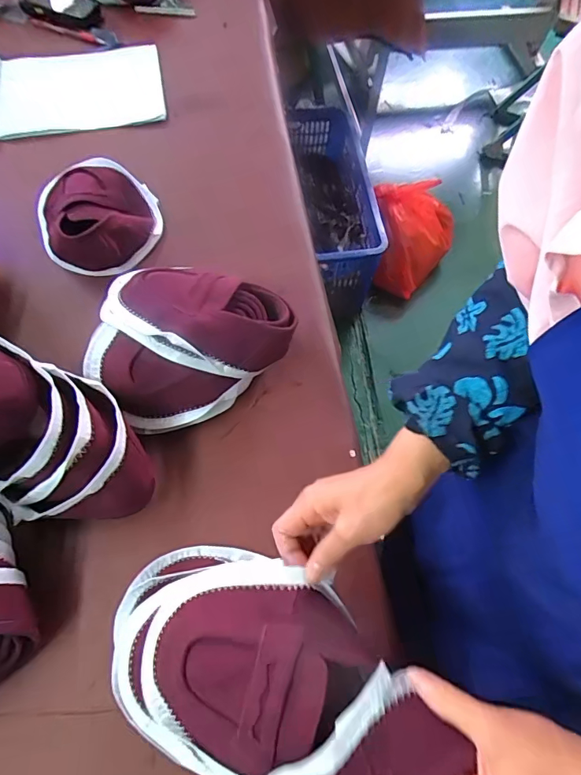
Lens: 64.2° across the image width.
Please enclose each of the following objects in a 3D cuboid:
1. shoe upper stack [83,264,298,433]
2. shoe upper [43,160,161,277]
[{"bbox_3d":[-0.136,-0.074,0.586,0.235,0.106,0.215,-30,70,-15],"label":"shoe upper stack"},{"bbox_3d":[-0.303,-0.282,0.706,0.176,0.068,0.226,-27,70,-15],"label":"shoe upper"}]

